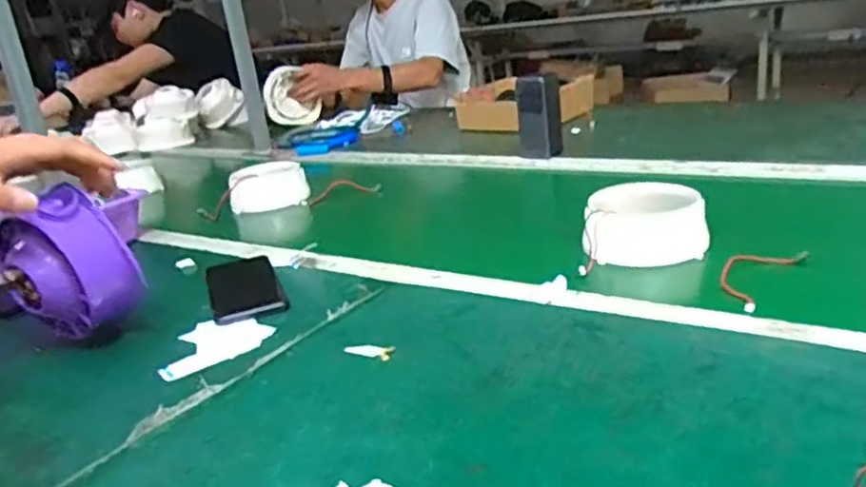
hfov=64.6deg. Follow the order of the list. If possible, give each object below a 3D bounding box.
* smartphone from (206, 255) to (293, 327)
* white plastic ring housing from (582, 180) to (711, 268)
[{"bbox_3d":[-0.204,0.047,0.740,0.073,0.008,0.163,-15,22,-18],"label":"smartphone"},{"bbox_3d":[0.220,-0.024,0.705,0.115,0.055,0.086,1,22,23],"label":"white plastic ring housing"}]

